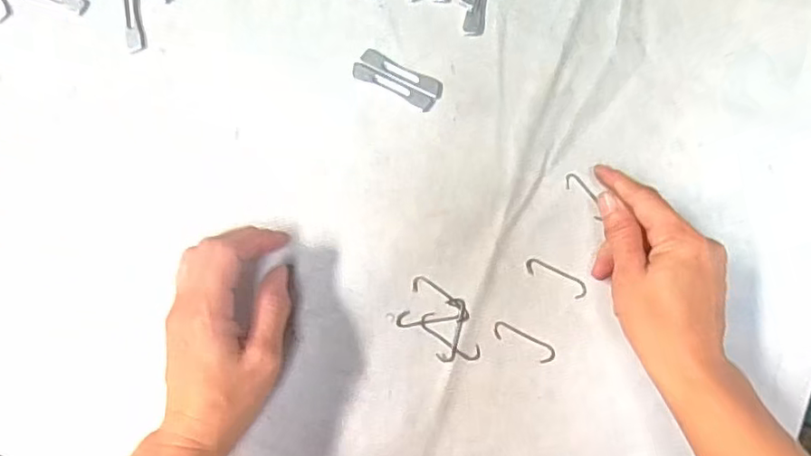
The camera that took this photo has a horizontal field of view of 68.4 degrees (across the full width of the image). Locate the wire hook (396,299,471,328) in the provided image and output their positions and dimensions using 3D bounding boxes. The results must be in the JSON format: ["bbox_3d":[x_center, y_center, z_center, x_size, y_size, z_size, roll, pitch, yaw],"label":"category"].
[{"bbox_3d":[0.018,0.057,0.390,0.047,0.004,0.013,-7,85,-1],"label":"wire hook"}]

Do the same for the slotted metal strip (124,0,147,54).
[{"bbox_3d":[-0.183,-0.146,0.399,0.014,0.004,0.057,-7,85,-2],"label":"slotted metal strip"}]

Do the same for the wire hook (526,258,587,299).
[{"bbox_3d":[0.100,0.033,0.393,0.044,0.004,0.012,27,85,2],"label":"wire hook"}]

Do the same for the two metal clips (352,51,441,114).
[{"bbox_3d":[-0.005,-0.100,0.400,0.058,0.004,0.023,26,85,1],"label":"two metal clips"}]

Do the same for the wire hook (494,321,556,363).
[{"bbox_3d":[0.078,0.075,0.388,0.043,0.004,0.012,28,85,2],"label":"wire hook"}]

